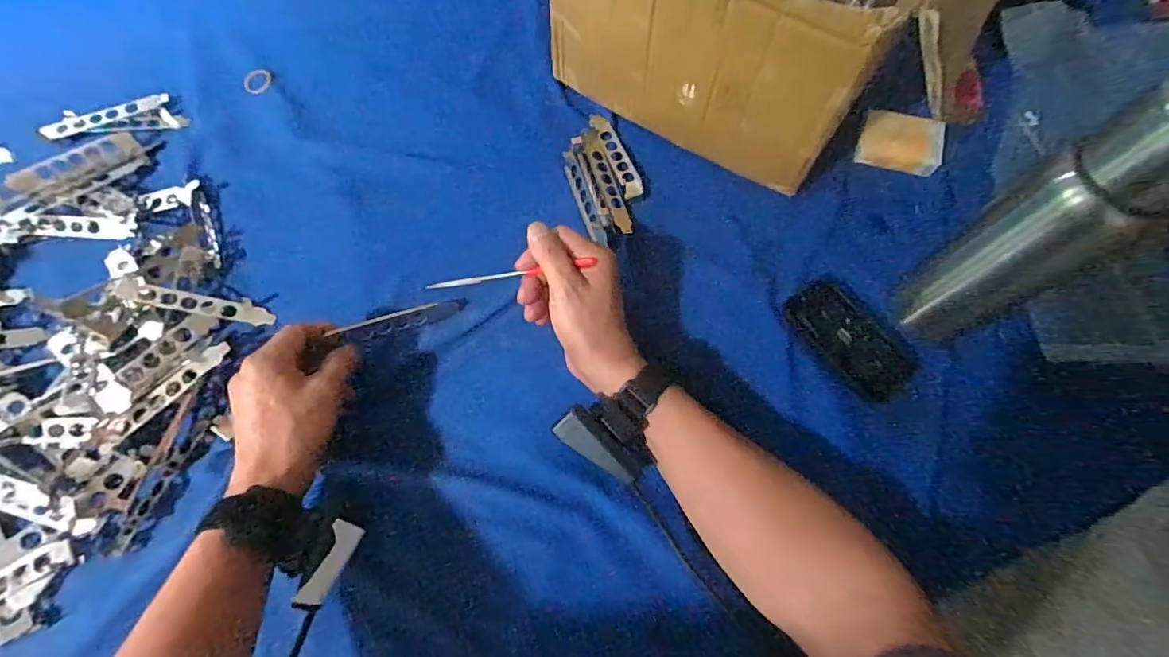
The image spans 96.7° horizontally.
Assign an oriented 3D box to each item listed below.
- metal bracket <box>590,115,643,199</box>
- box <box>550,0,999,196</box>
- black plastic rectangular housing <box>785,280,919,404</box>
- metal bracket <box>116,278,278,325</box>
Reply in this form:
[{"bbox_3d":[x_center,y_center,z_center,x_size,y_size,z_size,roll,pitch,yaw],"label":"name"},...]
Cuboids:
[{"bbox_3d":[0.034,-0.180,0.534,0.025,0.011,0.112,-18,70,-10],"label":"metal bracket"},{"bbox_3d":[0.139,-0.300,0.484,0.305,0.198,0.210,27,70,9],"label":"box"},{"bbox_3d":[0.231,0.008,0.453,0.060,0.025,0.112,-37,73,-15],"label":"black plastic rectangular housing"},{"bbox_3d":[-0.340,-0.023,0.458,0.124,0.010,0.020,13,67,-12],"label":"metal bracket"}]

